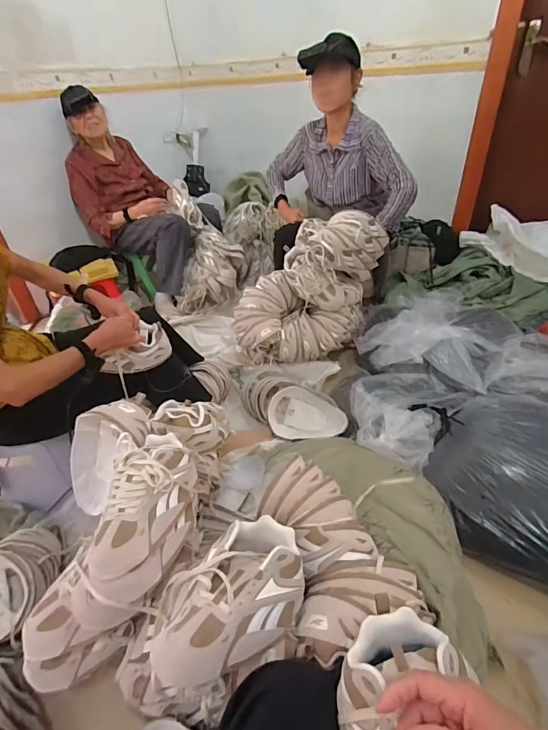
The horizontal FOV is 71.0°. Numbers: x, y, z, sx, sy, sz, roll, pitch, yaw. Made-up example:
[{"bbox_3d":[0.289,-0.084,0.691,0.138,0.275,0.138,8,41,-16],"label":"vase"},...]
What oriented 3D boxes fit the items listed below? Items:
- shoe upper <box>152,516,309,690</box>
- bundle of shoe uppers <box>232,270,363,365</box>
[{"bbox_3d":[-0.058,0.320,0.539,0.245,0.082,0.157,-30,44,-31],"label":"shoe upper"},{"bbox_3d":[0.089,-0.159,1.366,0.453,0.253,0.245,-11,38,-10],"label":"bundle of shoe uppers"}]

